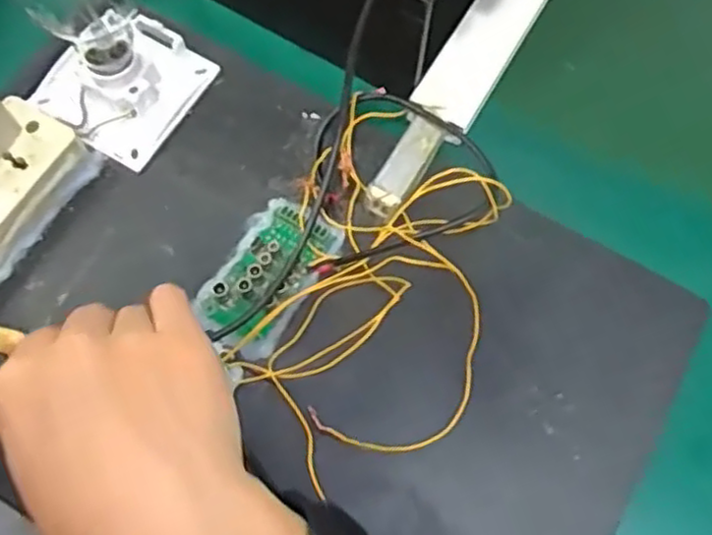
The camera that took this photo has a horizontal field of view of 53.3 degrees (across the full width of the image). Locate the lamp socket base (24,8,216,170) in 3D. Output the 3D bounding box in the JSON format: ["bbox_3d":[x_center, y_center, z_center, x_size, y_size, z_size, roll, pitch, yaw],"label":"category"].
[{"bbox_3d":[-0.146,-0.118,0.442,0.089,0.040,0.087,32,72,9],"label":"lamp socket base"}]

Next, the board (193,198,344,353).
[{"bbox_3d":[-0.053,0.003,0.402,0.050,0.015,0.091,31,70,11],"label":"board"}]

